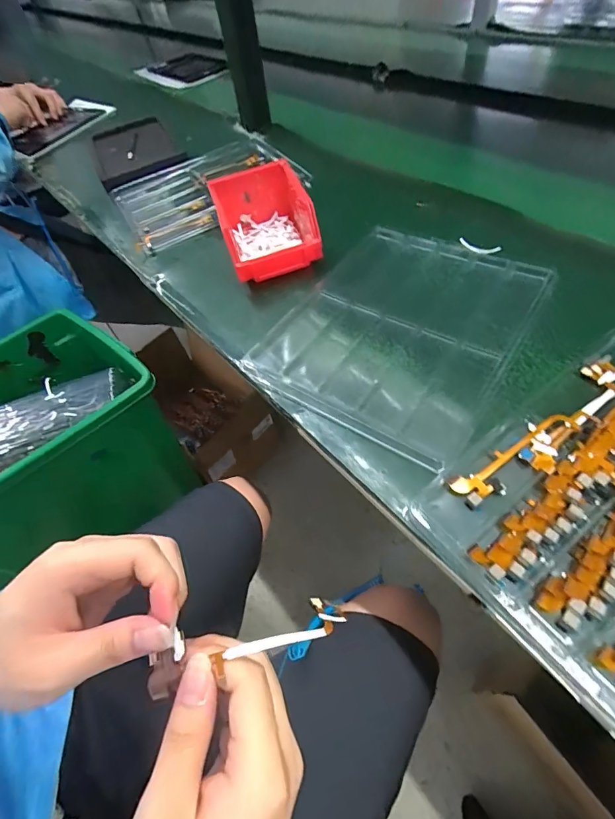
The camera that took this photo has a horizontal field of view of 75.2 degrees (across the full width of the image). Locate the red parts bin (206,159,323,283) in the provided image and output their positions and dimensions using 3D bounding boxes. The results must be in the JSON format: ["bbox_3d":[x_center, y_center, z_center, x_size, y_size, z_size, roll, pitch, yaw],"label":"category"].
[{"bbox_3d":[-0.053,-0.232,0.499,0.107,0.076,0.148,-18,53,-4],"label":"red parts bin"}]

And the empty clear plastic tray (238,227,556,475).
[{"bbox_3d":[0.096,-0.093,0.407,0.210,0.025,0.271,28,62,25],"label":"empty clear plastic tray"}]

